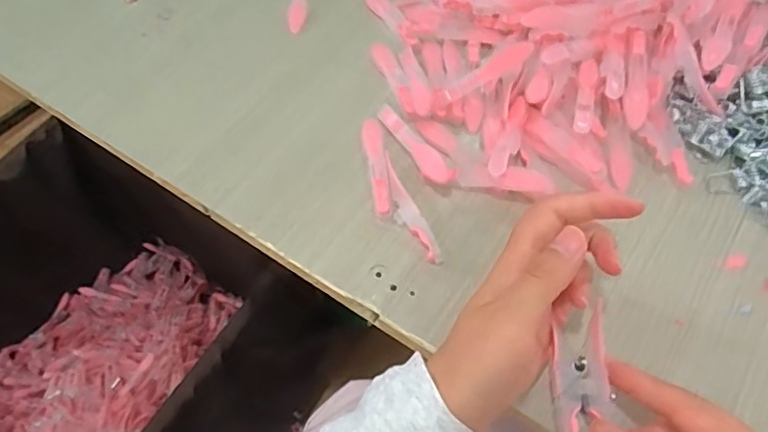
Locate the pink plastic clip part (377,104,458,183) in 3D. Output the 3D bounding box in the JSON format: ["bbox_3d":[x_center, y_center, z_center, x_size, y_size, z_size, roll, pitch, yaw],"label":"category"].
[{"bbox_3d":[0.018,-0.048,0.358,0.016,0.015,0.080,-32,64,-14],"label":"pink plastic clip part"}]

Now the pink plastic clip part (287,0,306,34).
[{"bbox_3d":[-0.067,-0.178,0.448,0.013,0.004,0.083,0,61,4],"label":"pink plastic clip part"}]

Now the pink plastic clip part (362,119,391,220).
[{"bbox_3d":[-0.005,-0.033,0.356,0.014,0.008,0.077,-5,61,1],"label":"pink plastic clip part"}]

